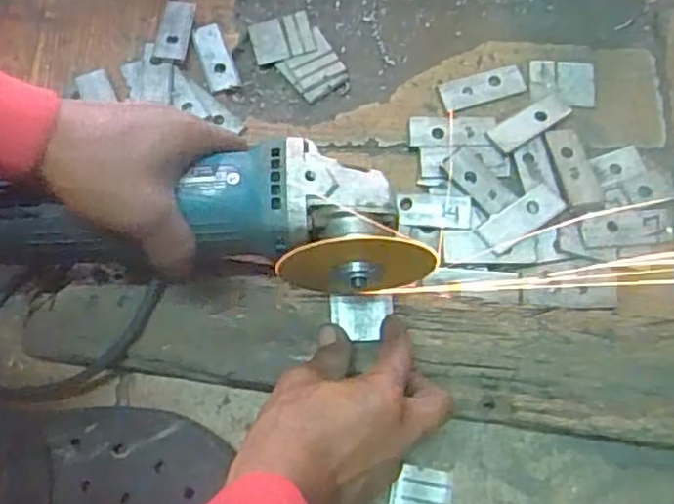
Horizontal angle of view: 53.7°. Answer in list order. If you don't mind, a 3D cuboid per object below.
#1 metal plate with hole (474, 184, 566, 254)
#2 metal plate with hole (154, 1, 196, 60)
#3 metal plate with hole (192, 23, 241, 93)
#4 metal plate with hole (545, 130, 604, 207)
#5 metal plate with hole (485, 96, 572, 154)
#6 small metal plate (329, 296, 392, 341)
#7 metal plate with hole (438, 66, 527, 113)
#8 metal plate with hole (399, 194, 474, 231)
[{"bbox_3d":[0.131,-0.023,0.477,0.065,0.004,0.026,-32,75,-12],"label":"metal plate with hole"},{"bbox_3d":[-0.131,-0.180,0.541,0.025,0.007,0.061,1,63,5],"label":"metal plate with hole"},{"bbox_3d":[-0.099,-0.156,0.538,0.023,0.004,0.059,-21,75,-7],"label":"metal plate with hole"},{"bbox_3d":[0.174,-0.062,0.490,0.025,0.004,0.064,-8,66,-5],"label":"metal plate with hole"},{"bbox_3d":[0.144,-0.098,0.500,0.067,0.004,0.024,-35,74,-11],"label":"metal plate with hole"},{"bbox_3d":[0.016,0.041,0.421,0.040,0.004,0.029,1,71,-11],"label":"small metal plate"},{"bbox_3d":[0.114,-0.127,0.519,0.066,0.004,0.025,-15,71,-5],"label":"metal plate with hole"},{"bbox_3d":[0.070,-0.029,0.479,0.054,0.004,0.025,5,76,13],"label":"metal plate with hole"}]

